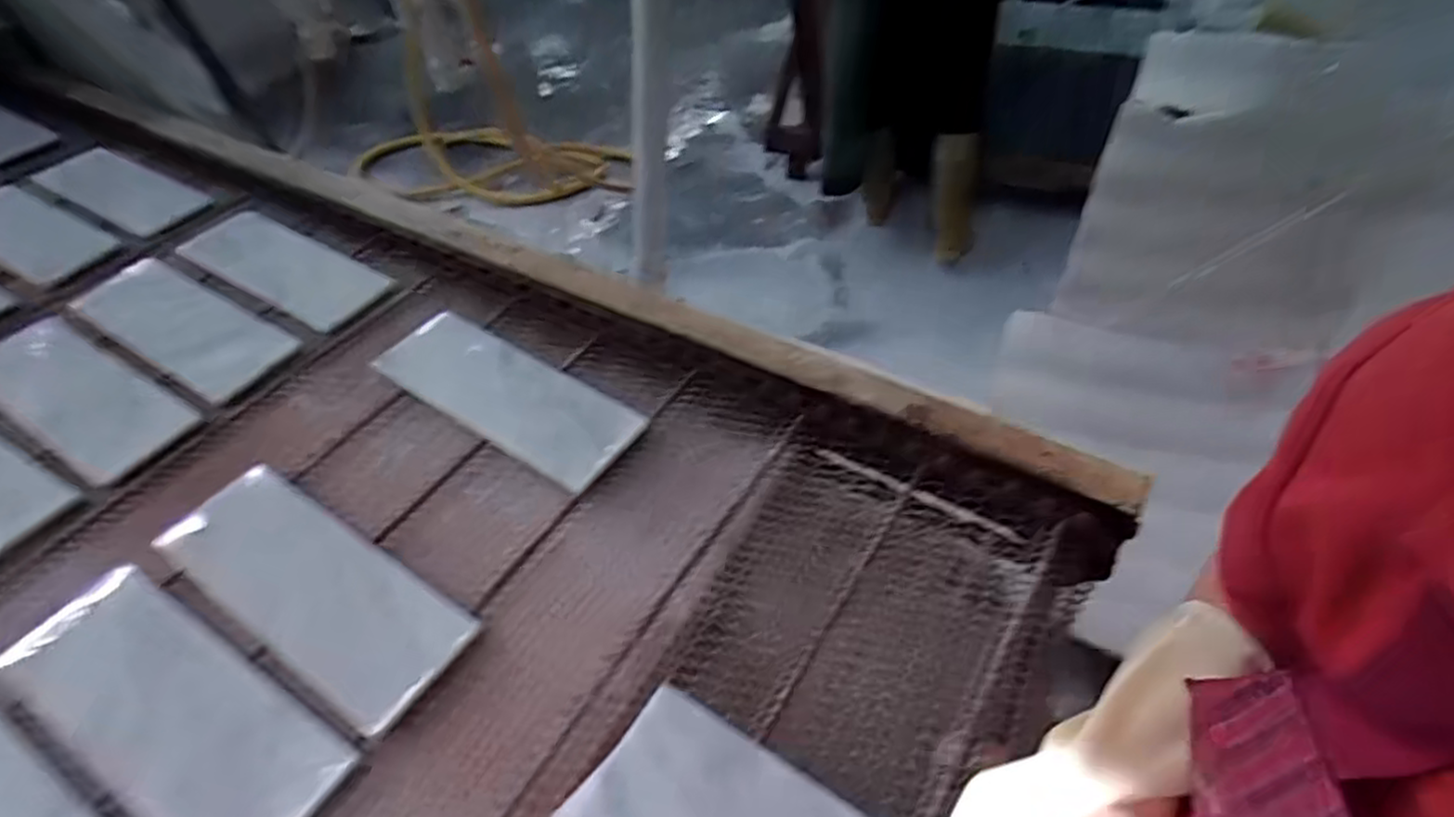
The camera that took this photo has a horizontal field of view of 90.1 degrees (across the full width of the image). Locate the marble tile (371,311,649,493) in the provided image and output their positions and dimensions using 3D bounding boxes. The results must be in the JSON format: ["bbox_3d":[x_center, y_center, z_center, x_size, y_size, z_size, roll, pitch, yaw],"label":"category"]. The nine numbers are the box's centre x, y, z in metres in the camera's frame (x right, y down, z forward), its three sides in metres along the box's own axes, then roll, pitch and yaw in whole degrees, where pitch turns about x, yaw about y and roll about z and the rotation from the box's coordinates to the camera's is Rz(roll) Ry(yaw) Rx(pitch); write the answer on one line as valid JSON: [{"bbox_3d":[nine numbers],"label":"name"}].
[{"bbox_3d":[-0.241,-0.021,0.794,0.318,0.020,0.118,26,52,24],"label":"marble tile"}]

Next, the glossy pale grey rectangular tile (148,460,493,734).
[{"bbox_3d":[-0.360,0.152,0.632,0.304,0.026,0.111,24,52,26],"label":"glossy pale grey rectangular tile"}]

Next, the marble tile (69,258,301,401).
[{"bbox_3d":[-0.694,-0.115,0.917,0.313,0.018,0.119,23,52,25],"label":"marble tile"}]

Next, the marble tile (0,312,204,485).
[{"bbox_3d":[-0.742,-0.024,0.830,0.316,0.020,0.120,21,51,24],"label":"marble tile"}]

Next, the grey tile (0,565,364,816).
[{"bbox_3d":[-0.434,0.227,0.560,0.323,0.026,0.114,21,47,23],"label":"grey tile"}]

